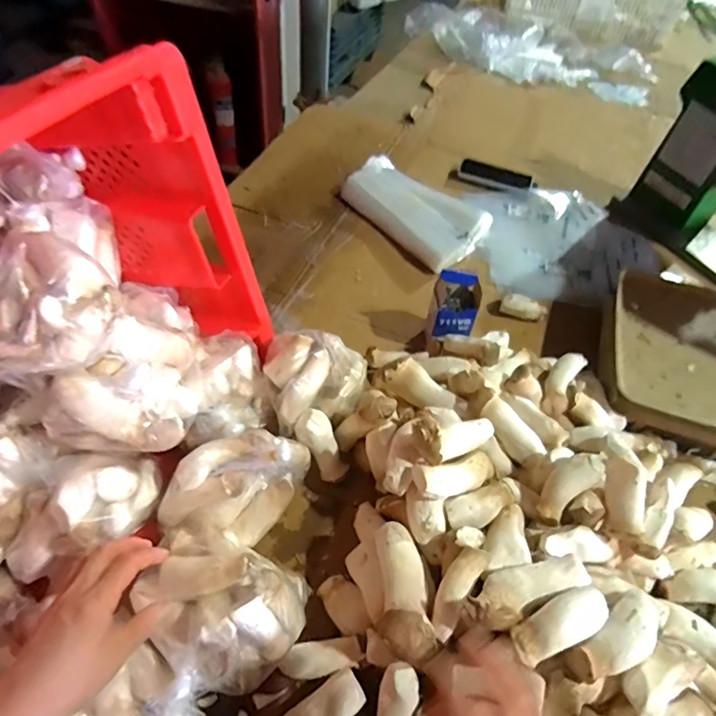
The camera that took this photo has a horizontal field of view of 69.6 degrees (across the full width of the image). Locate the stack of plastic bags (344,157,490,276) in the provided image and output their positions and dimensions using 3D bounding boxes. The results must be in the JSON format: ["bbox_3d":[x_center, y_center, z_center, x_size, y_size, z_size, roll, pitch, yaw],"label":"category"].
[{"bbox_3d":[0.123,-0.298,1.028,0.182,0.054,0.295,-30,59,-27],"label":"stack of plastic bags"}]

